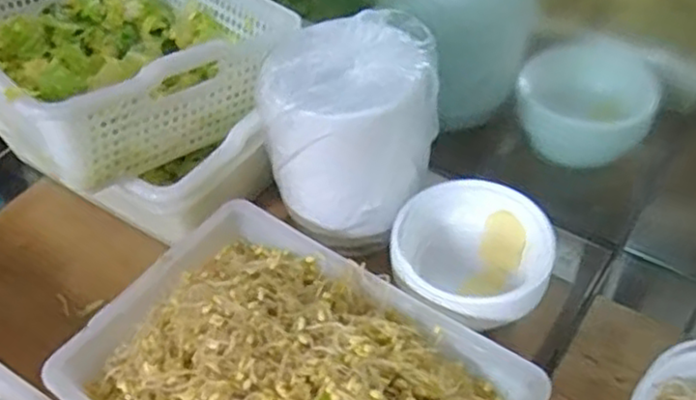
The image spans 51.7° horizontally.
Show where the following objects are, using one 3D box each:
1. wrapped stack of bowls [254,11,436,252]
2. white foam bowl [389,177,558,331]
[{"bbox_3d":[0.005,-0.079,0.782,0.176,0.186,0.156,12,50,16],"label":"wrapped stack of bowls"},{"bbox_3d":[0.126,0.064,0.757,0.155,0.094,0.150,-3,47,3],"label":"white foam bowl"}]

